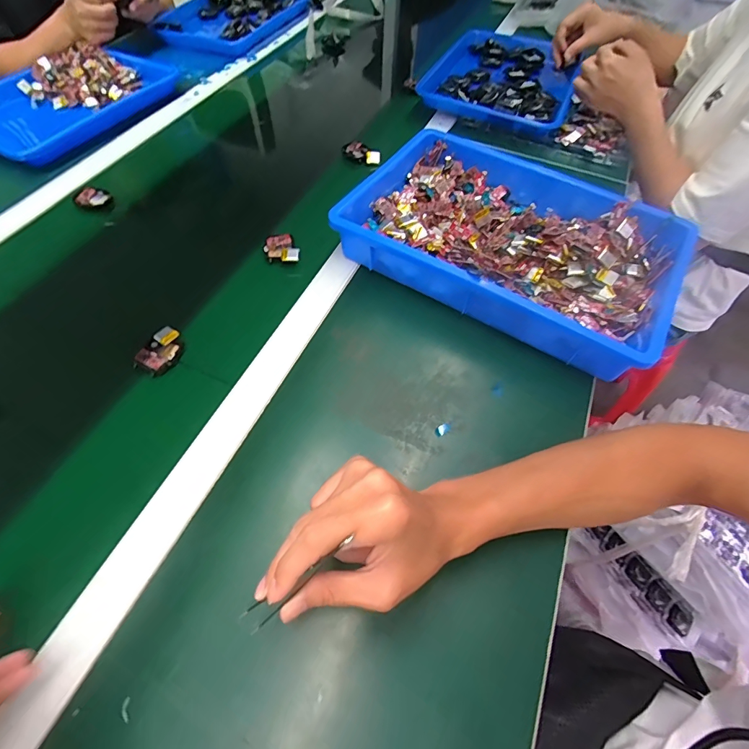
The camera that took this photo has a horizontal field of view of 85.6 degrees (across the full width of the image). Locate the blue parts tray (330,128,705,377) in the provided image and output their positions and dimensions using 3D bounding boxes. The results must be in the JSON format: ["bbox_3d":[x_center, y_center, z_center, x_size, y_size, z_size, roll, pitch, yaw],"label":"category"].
[{"bbox_3d":[0.161,-0.172,0.503,0.388,0.071,0.255,28,61,17],"label":"blue parts tray"}]

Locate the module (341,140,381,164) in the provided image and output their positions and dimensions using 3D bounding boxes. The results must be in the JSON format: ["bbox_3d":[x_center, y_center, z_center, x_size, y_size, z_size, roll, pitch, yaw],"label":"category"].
[{"bbox_3d":[-0.021,-0.351,0.640,0.073,0.017,0.029,30,62,18],"label":"module"}]

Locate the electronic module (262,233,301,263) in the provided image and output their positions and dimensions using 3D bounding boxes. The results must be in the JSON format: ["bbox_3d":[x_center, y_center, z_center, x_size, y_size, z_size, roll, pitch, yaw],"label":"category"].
[{"bbox_3d":[-0.119,-0.159,0.517,0.040,0.013,0.055,-22,60,-14],"label":"electronic module"}]

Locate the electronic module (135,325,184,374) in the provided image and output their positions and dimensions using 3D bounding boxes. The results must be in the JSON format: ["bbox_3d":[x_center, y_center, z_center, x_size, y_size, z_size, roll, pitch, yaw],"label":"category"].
[{"bbox_3d":[-0.224,-0.025,0.431,0.036,0.019,0.049,24,60,15],"label":"electronic module"}]

